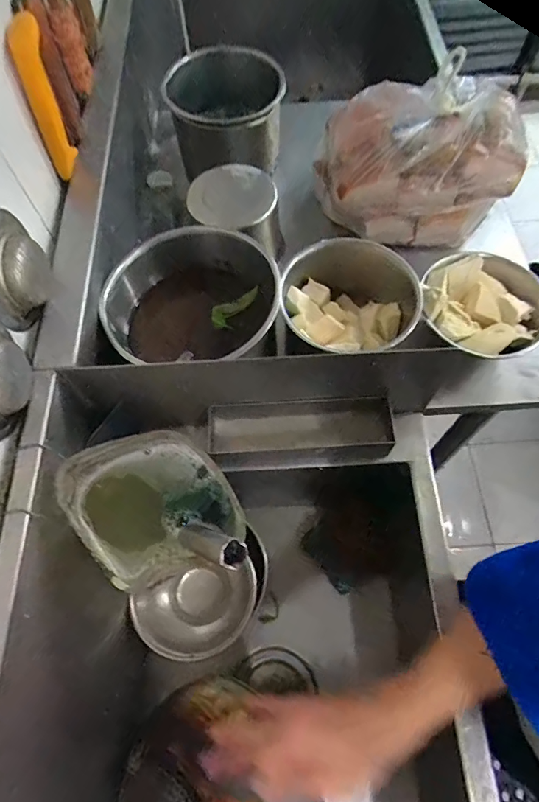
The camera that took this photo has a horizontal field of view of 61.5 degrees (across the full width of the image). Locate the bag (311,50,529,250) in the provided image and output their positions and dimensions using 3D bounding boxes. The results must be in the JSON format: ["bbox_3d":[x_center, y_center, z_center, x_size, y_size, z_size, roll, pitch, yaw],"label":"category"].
[{"bbox_3d":[0.191,-0.327,0.616,0.228,0.176,0.158,-17,66,-6],"label":"bag"}]

